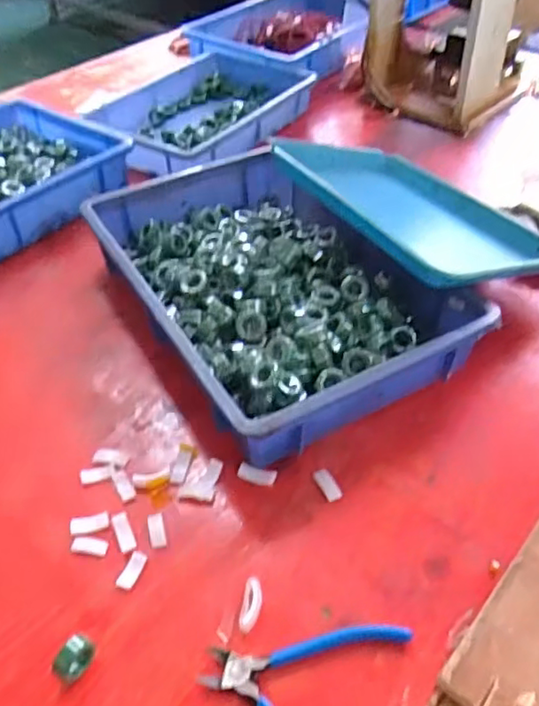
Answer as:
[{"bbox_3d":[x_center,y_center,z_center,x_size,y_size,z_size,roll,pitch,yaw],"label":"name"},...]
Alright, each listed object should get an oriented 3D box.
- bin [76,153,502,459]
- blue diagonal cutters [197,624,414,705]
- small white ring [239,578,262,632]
[{"bbox_3d":[-0.008,-0.082,0.703,0.283,0.087,0.437,-23,46,-21],"label":"bin"},{"bbox_3d":[0.024,0.233,0.427,0.136,0.012,0.118,10,44,14],"label":"blue diagonal cutters"},{"bbox_3d":[-0.014,0.192,0.467,0.014,0.012,0.037,5,43,8],"label":"small white ring"}]

